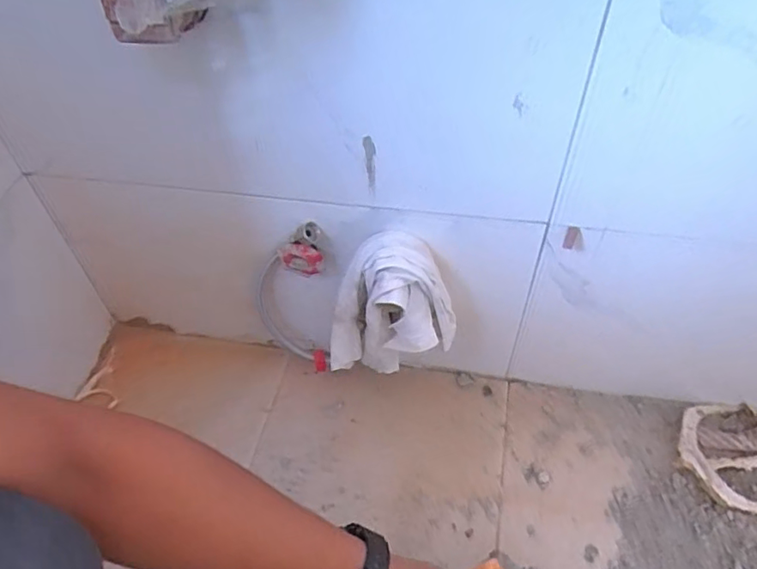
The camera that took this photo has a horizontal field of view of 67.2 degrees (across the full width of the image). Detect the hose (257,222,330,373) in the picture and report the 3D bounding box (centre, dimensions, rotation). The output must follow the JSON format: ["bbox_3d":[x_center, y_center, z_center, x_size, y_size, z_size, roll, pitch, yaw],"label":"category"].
[{"bbox_3d":[-0.101,0.022,0.688,0.083,0.251,0.035,21,53,14],"label":"hose"}]

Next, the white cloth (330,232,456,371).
[{"bbox_3d":[0.016,0.025,0.609,0.132,0.155,0.078,5,48,5],"label":"white cloth"}]

